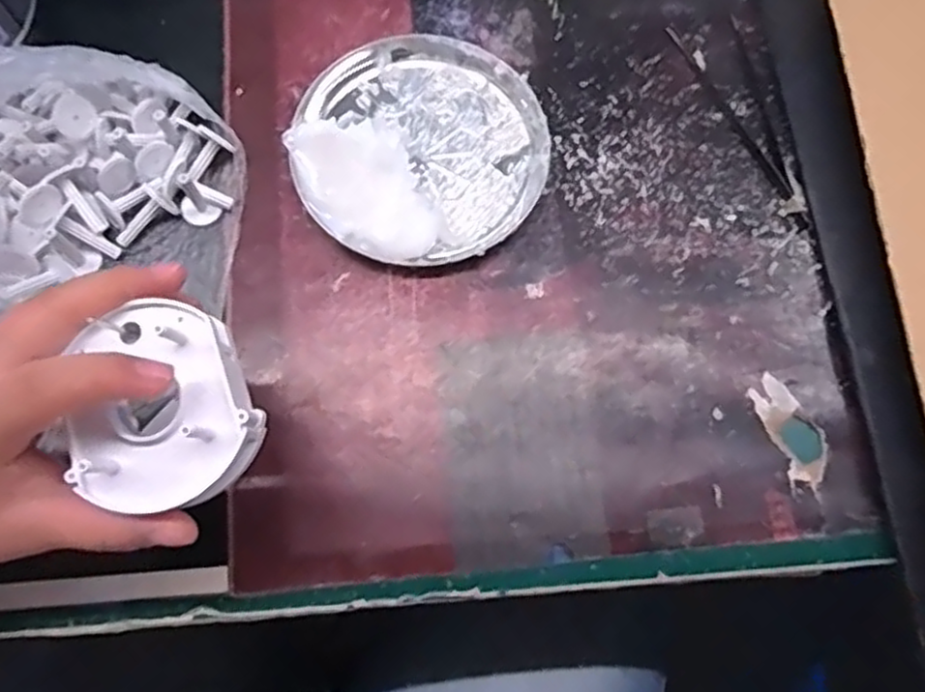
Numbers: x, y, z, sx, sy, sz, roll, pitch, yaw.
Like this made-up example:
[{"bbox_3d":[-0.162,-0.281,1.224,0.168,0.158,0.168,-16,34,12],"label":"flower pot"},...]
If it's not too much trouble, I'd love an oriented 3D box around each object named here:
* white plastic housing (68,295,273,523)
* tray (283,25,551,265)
[{"bbox_3d":[-0.104,0.022,0.245,0.060,0.016,0.066,0,74,-1],"label":"white plastic housing"},{"bbox_3d":[-0.022,-0.106,0.364,0.125,0.028,0.128,0,74,-1],"label":"tray"}]

